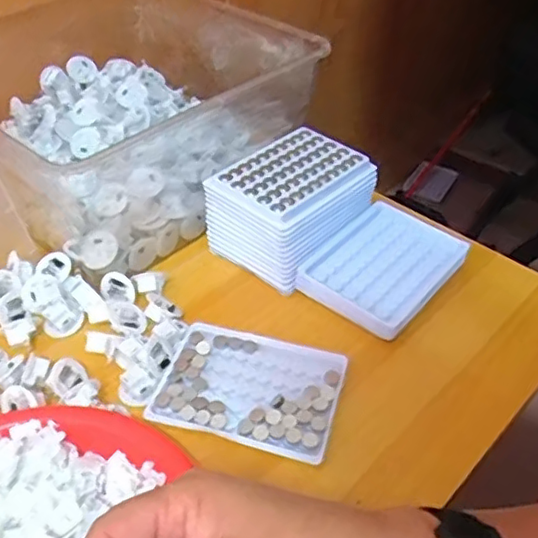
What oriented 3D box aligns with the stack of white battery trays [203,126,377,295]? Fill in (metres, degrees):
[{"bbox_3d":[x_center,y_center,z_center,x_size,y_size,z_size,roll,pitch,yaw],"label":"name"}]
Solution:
[{"bbox_3d":[0.018,-0.060,0.560,0.101,0.076,0.121,29,50,27],"label":"stack of white battery trays"}]

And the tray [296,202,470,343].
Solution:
[{"bbox_3d":[0.101,-0.002,0.535,0.096,0.026,0.128,30,50,27],"label":"tray"}]

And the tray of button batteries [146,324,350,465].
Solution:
[{"bbox_3d":[-0.013,0.086,0.454,0.127,0.008,0.092,13,44,12],"label":"tray of button batteries"}]

